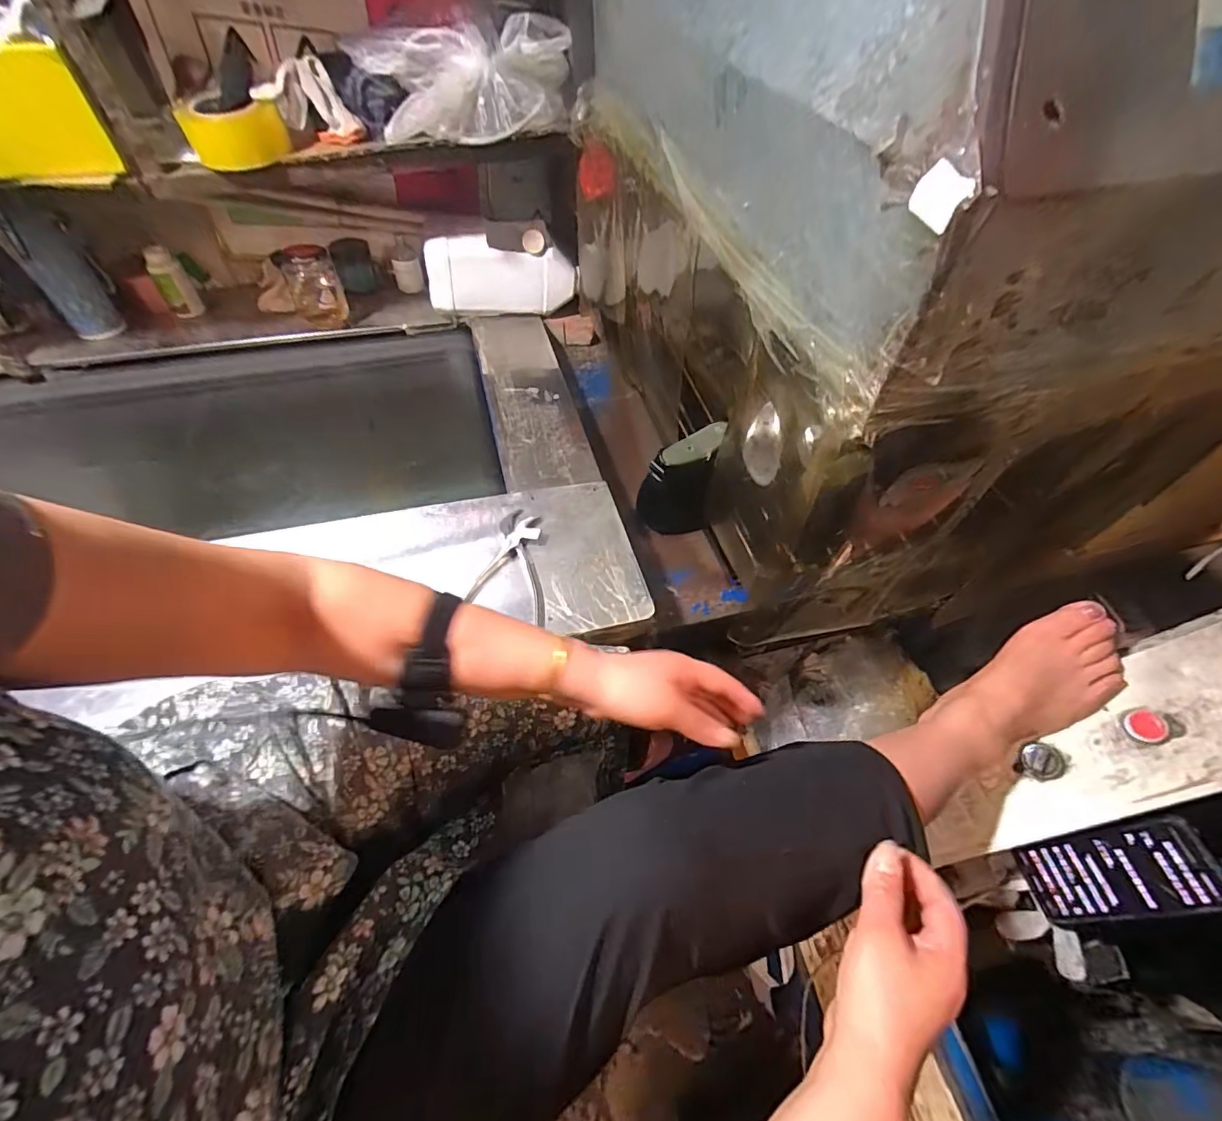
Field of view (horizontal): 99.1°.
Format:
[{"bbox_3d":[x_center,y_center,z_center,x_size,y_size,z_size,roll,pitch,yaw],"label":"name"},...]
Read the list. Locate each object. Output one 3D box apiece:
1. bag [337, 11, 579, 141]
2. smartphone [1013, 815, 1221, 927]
[{"bbox_3d":[-0.190,-0.657,0.713,0.304,0.095,0.173,-12,56,-11],"label":"bag"},{"bbox_3d":[0.484,0.304,0.503,0.017,0.158,0.074,8,51,-31],"label":"smartphone"}]

